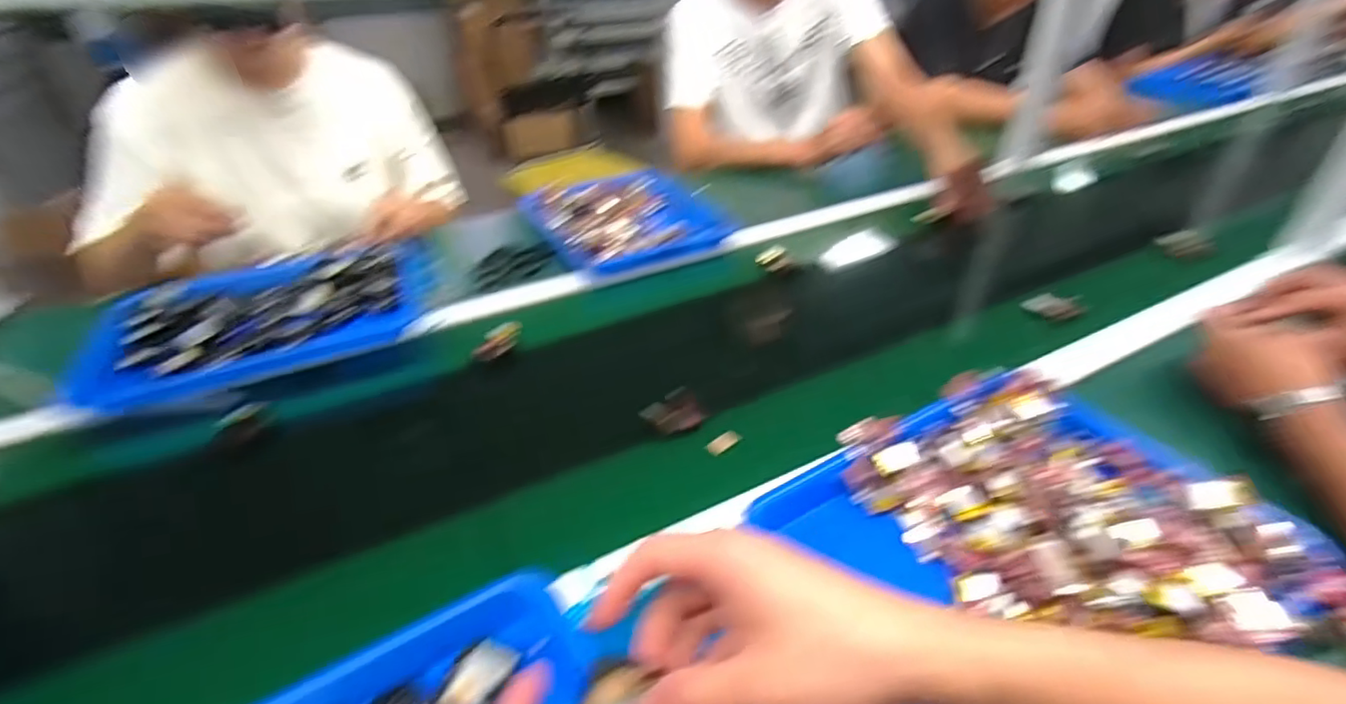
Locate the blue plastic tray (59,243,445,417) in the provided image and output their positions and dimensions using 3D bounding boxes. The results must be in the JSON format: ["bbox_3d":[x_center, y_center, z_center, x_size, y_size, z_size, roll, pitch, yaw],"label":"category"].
[{"bbox_3d":[-0.471,-0.054,0.705,0.347,0.034,0.285,-17,40,-18],"label":"blue plastic tray"}]

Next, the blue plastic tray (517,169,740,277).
[{"bbox_3d":[-0.076,-0.224,0.930,0.268,0.032,0.338,-17,40,-19],"label":"blue plastic tray"}]

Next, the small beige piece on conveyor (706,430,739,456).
[{"bbox_3d":[0.047,0.084,0.542,0.033,0.007,0.016,-30,46,-31],"label":"small beige piece on conveyor"}]

